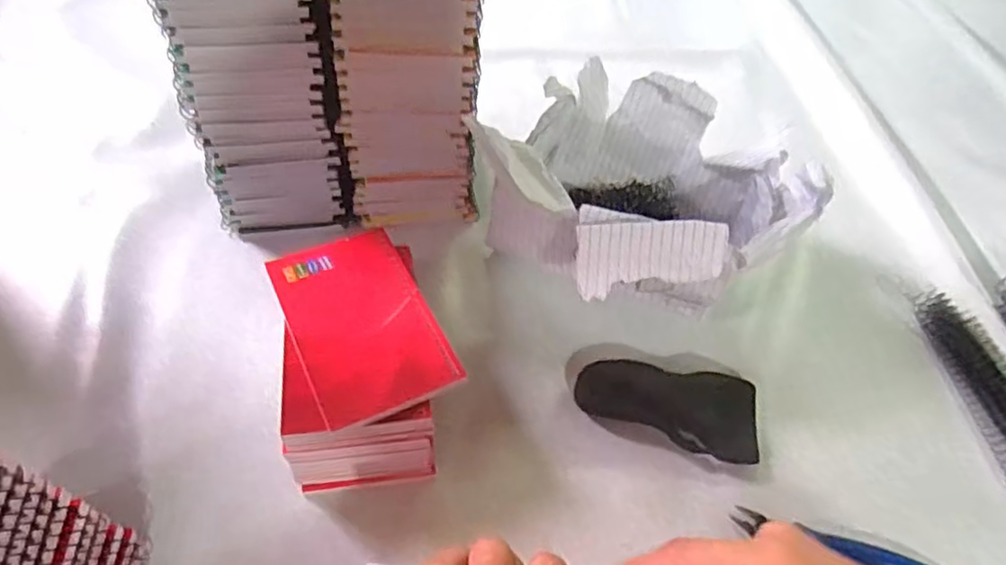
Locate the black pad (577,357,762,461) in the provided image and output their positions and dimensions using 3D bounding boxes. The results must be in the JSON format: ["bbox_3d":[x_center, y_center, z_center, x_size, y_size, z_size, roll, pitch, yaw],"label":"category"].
[{"bbox_3d":[0.111,0.083,0.430,0.121,0.019,0.058,12,51,5],"label":"black pad"}]

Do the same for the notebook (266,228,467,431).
[{"bbox_3d":[-0.085,0.022,0.384,0.080,0.004,0.128,-20,55,-20],"label":"notebook"}]

